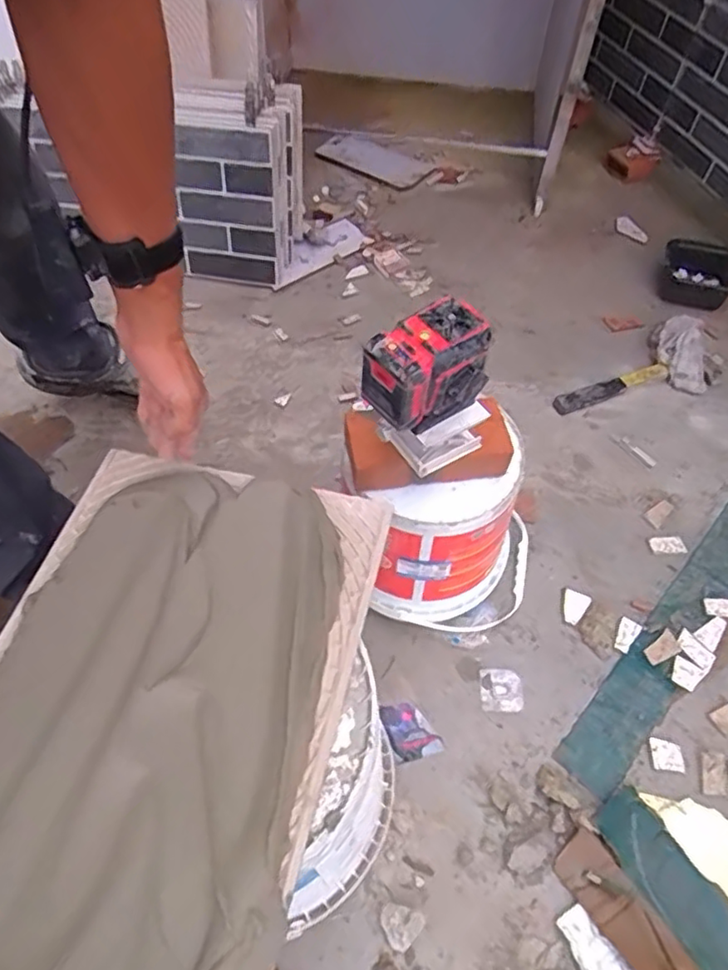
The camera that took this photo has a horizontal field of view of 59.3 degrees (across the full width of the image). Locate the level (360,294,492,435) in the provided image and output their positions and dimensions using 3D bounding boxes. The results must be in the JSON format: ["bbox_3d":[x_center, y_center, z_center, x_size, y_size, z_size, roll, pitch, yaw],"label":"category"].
[{"bbox_3d":[0.074,-0.123,0.697,0.141,0.111,0.090,-37,63,-21],"label":"level"}]

